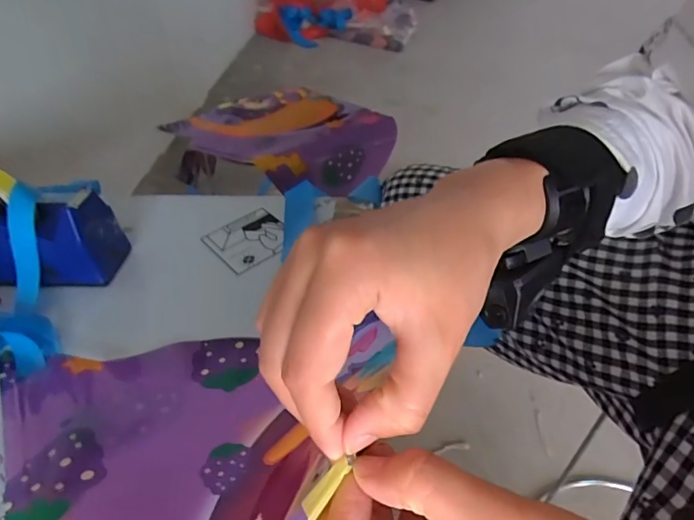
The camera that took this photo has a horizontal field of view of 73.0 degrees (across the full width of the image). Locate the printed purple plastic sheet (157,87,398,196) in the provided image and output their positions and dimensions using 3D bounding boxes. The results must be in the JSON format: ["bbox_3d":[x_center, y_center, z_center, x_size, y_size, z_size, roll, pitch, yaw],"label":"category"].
[{"bbox_3d":[-0.130,-0.236,0.952,0.322,0.109,0.342,-32,47,-29],"label":"printed purple plastic sheet"}]

